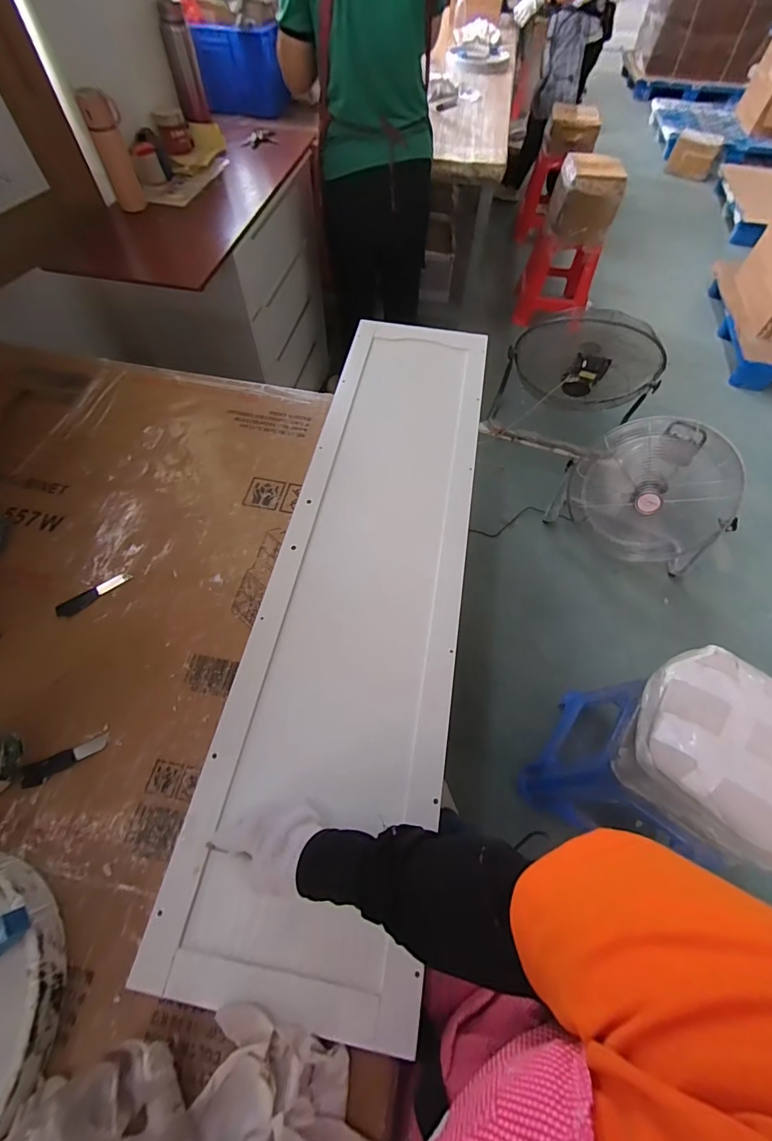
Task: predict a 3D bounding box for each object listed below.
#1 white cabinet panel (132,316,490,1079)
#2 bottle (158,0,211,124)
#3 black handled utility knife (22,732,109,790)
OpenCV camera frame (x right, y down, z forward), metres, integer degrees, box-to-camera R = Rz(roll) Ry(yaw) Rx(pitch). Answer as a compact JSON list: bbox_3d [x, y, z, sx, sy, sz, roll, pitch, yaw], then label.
[{"bbox_3d":[-0.018,-0.031,0.680,0.286,0.024,1.092,10,62,4],"label":"white cabinet panel"},{"bbox_3d":[-0.566,-1.419,1.197,0.074,0.213,0.071,-10,61,-7],"label":"bottle"},{"bbox_3d":[-0.413,0.243,0.545,0.102,0.009,0.029,-20,63,-12],"label":"black handled utility knife"}]

